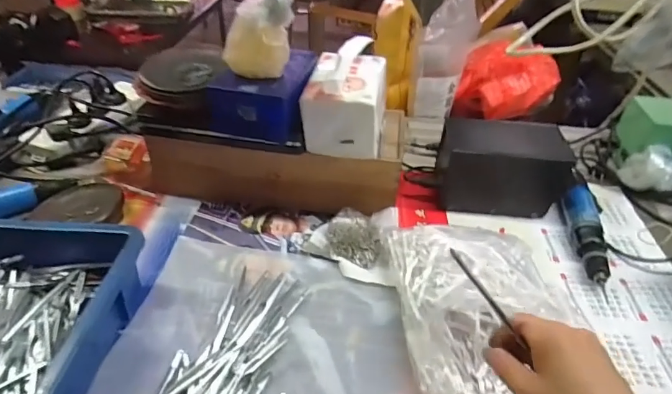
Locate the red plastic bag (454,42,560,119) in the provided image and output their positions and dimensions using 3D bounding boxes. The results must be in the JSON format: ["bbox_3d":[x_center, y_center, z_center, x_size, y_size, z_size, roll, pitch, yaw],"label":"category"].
[{"bbox_3d":[0.321,-0.209,0.834,0.170,0.126,0.110,17,41,18],"label":"red plastic bag"}]

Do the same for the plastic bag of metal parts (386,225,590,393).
[{"bbox_3d":[0.143,0.103,0.444,0.150,0.081,0.217,-2,39,-6],"label":"plastic bag of metal parts"}]

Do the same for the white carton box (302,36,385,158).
[{"bbox_3d":[0.017,-0.129,0.552,0.093,0.109,0.119,7,39,6],"label":"white carton box"}]

